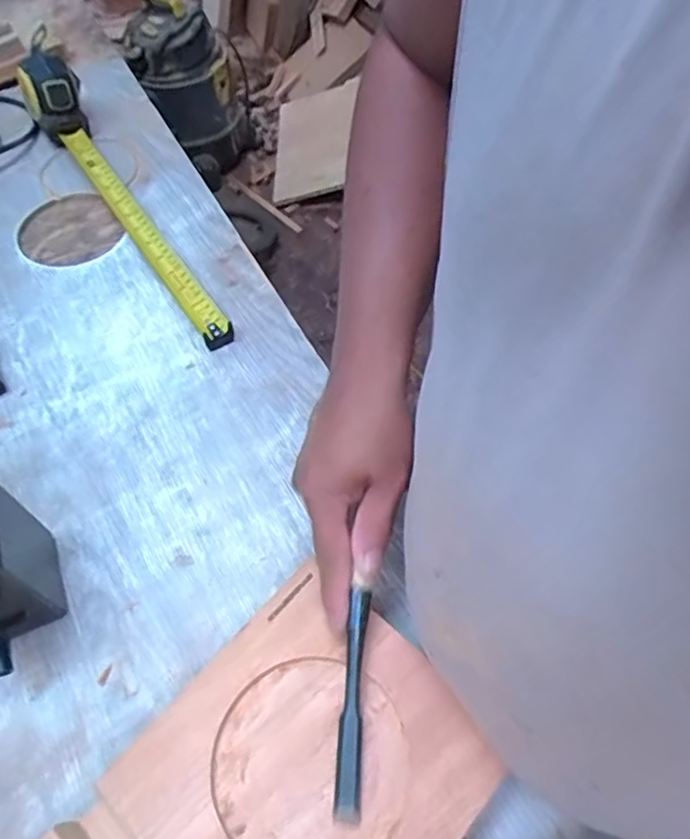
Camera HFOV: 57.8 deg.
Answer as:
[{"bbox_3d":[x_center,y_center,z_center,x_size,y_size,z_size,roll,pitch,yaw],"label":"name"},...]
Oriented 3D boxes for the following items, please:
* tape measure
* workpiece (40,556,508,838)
[{"bbox_3d":[-0.241,-0.249,0.641,0.063,0.065,0.477,-27,62,-17],"label":"tape measure"},{"bbox_3d":[-0.045,0.226,0.353,0.167,0.027,0.243,38,65,21],"label":"workpiece"}]

